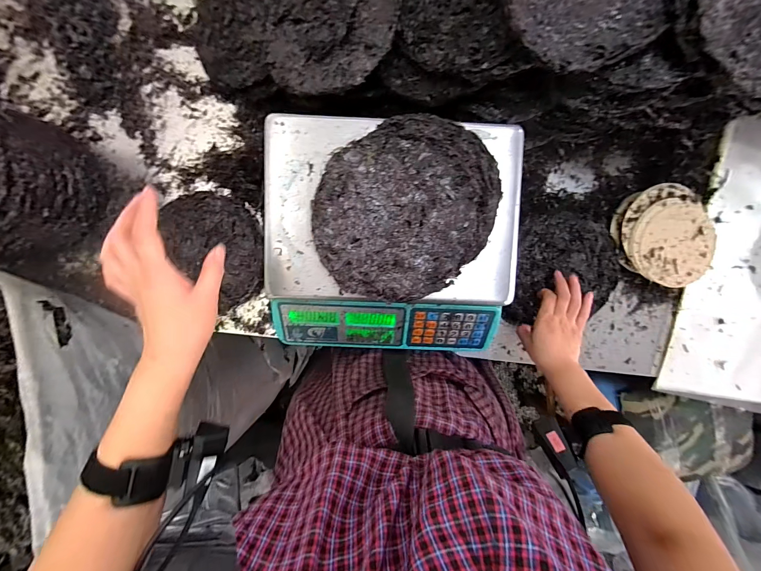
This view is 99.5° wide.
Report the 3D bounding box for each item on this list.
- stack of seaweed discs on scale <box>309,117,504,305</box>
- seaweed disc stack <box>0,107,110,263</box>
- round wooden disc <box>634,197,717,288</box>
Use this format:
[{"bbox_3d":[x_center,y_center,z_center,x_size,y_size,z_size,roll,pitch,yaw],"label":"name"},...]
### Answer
[{"bbox_3d":[0.032,-0.094,0.394,0.234,0.024,0.194,-39,94,2],"label":"stack of seaweed discs on scale"},{"bbox_3d":[-0.556,-0.159,0.474,0.186,0.168,0.196,-31,94,1],"label":"seaweed disc stack"},{"bbox_3d":[0.510,-0.072,0.553,0.146,0.016,0.143,0,94,-1],"label":"round wooden disc"}]

